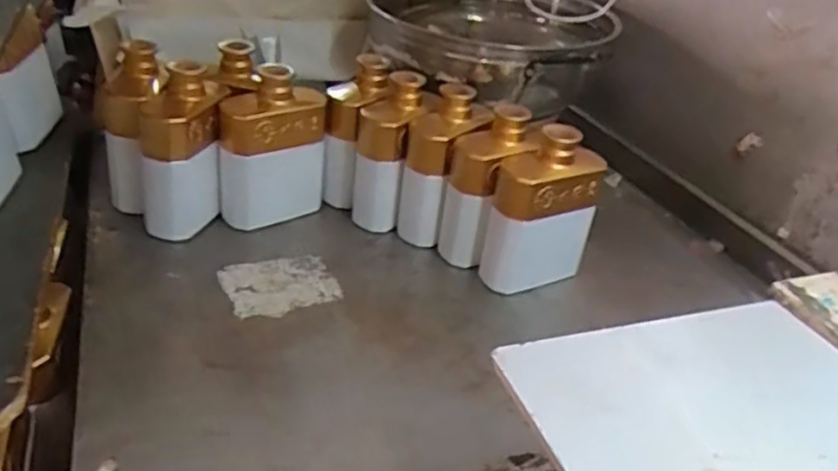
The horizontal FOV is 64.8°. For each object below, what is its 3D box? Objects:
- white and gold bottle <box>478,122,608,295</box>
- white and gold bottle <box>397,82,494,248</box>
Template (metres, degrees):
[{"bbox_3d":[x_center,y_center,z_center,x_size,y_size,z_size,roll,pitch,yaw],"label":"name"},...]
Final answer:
[{"bbox_3d":[0.121,-0.019,0.655,0.097,0.172,0.046,-7,34,-24],"label":"white and gold bottle"},{"bbox_3d":[0.025,-0.067,0.715,0.058,0.180,0.069,27,35,28],"label":"white and gold bottle"}]

